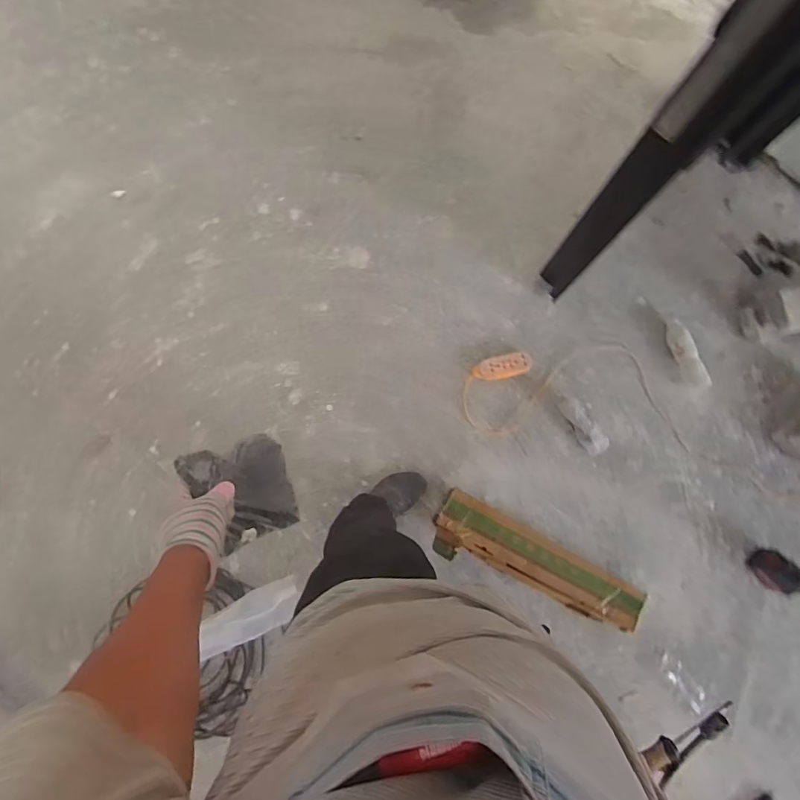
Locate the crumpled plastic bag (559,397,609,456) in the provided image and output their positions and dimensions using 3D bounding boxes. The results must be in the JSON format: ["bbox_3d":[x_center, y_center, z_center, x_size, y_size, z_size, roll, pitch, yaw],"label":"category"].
[{"bbox_3d":[0.538,0.074,1.441,0.066,0.069,0.192,-36,84,-6],"label":"crumpled plastic bag"}]

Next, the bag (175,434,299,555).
[{"bbox_3d":[-0.216,0.128,0.714,0.107,0.196,0.145,-34,84,-6],"label":"bag"}]

